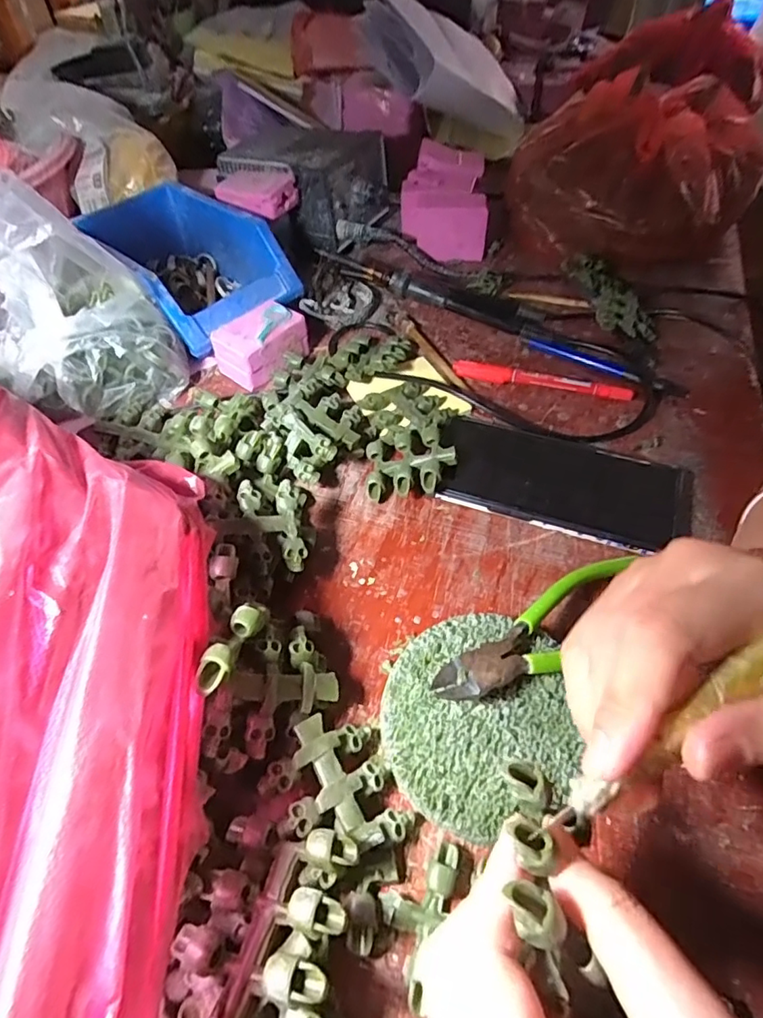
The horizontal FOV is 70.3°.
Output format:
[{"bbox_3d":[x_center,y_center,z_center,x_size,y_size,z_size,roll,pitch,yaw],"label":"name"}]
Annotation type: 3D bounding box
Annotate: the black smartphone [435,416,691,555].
[{"bbox_3d":[0.123,-0.021,0.370,0.165,0.014,0.082,16,55,14],"label":"black smartphone"}]

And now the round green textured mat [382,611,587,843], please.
[{"bbox_3d":[0.046,0.103,0.269,0.088,0.025,0.100,-3,53,0],"label":"round green textured mat"}]

